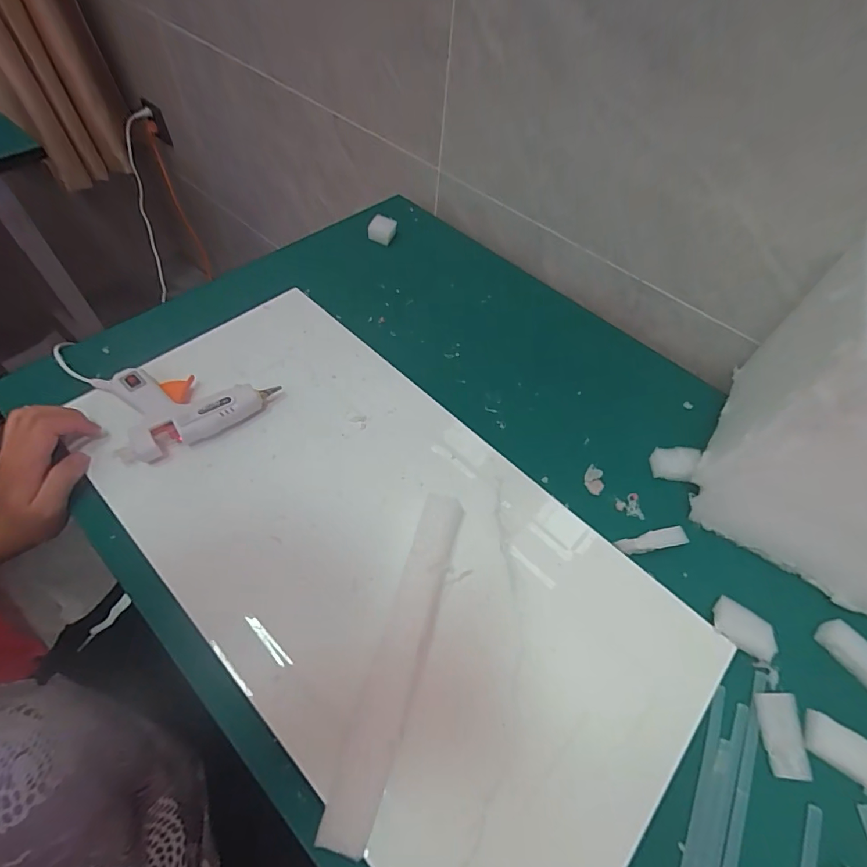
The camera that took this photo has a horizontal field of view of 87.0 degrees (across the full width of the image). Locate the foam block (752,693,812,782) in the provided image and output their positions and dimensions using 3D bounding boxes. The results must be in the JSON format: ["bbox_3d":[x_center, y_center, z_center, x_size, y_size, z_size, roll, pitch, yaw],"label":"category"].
[{"bbox_3d":[0.267,0.229,0.347,0.033,0.007,0.054,5,55,-2],"label":"foam block"}]

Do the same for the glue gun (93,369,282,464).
[{"bbox_3d":[-0.245,-0.037,0.458,0.147,0.032,0.105,-22,60,-19],"label":"glue gun"}]

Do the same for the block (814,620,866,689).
[{"bbox_3d":[0.356,0.188,0.379,0.021,0.019,0.065,-28,62,-22],"label":"block"}]

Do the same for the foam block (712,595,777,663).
[{"bbox_3d":[0.264,0.166,0.387,0.049,0.010,0.032,32,59,16],"label":"foam block"}]

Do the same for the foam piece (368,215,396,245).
[{"bbox_3d":[-0.075,-0.294,0.664,0.032,0.028,0.033,28,58,14],"label":"foam piece"}]

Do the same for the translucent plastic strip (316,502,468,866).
[{"bbox_3d":[-0.023,0.163,0.354,0.038,0.015,0.251,16,56,6],"label":"translucent plastic strip"}]

